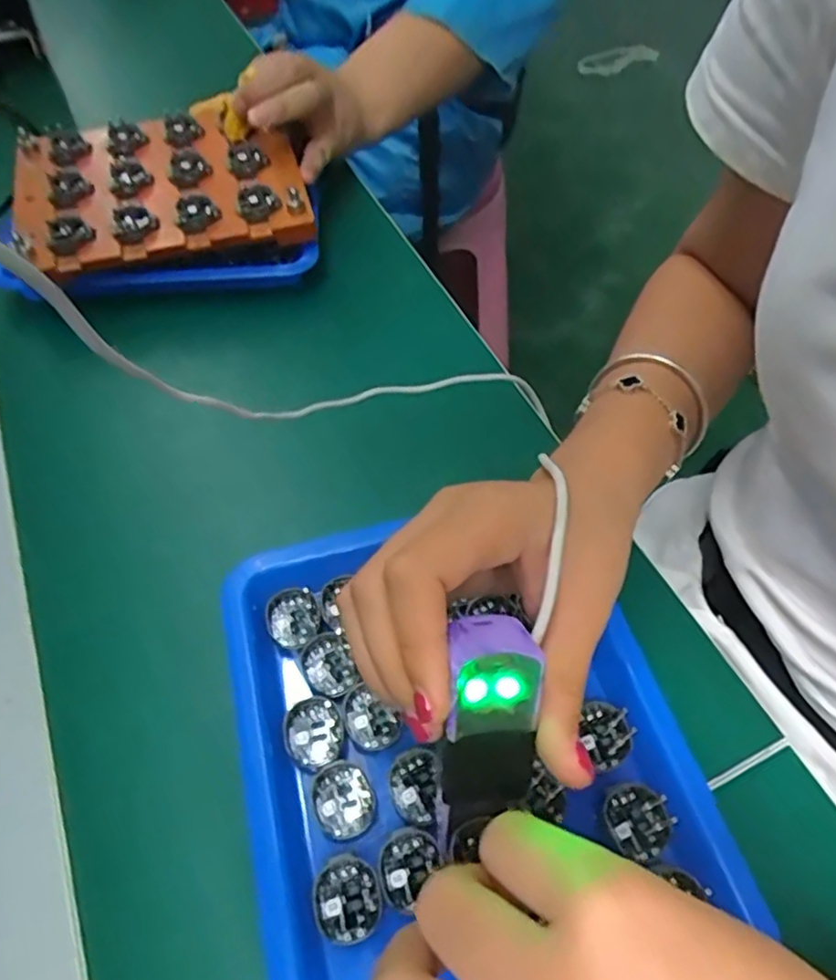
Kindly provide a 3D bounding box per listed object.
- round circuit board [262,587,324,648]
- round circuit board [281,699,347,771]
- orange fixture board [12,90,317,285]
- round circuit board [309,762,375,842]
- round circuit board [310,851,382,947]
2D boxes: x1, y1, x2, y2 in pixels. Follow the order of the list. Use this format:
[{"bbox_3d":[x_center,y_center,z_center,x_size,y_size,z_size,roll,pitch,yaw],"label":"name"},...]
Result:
[{"bbox_3d":[-0.058,0.061,0.314,0.025,0.007,0.026,0,56,1],"label":"round circuit board"},{"bbox_3d":[-0.045,0.104,0.285,0.026,0.004,0.028,2,57,-3],"label":"round circuit board"},{"bbox_3d":[-0.169,-0.205,0.442,0.174,0.028,0.132,-16,57,-10],"label":"orange fixture board"},{"bbox_3d":[-0.031,0.127,0.271,0.024,0.004,0.028,-26,62,-16],"label":"round circuit board"},{"bbox_3d":[-0.027,0.155,0.252,0.025,0.004,0.028,-24,62,-11],"label":"round circuit board"}]

